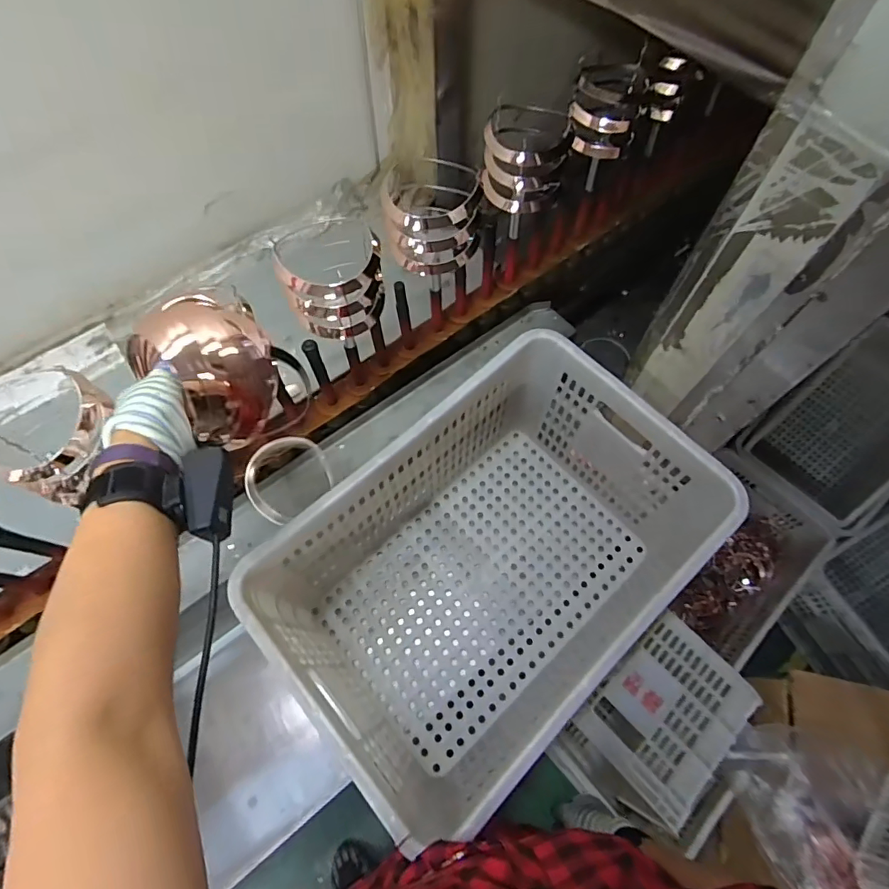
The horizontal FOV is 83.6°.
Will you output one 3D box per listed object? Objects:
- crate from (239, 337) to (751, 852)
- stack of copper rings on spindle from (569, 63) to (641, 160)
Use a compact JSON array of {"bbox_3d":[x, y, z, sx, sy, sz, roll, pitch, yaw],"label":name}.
[{"bbox_3d":[0.070,0.167,0.686,0.511,0.298,0.379,-40,74,-15],"label":"crate"},{"bbox_3d":[0.224,-0.462,0.696,0.089,0.095,0.082,20,69,7],"label":"stack of copper rings on spindle"}]

